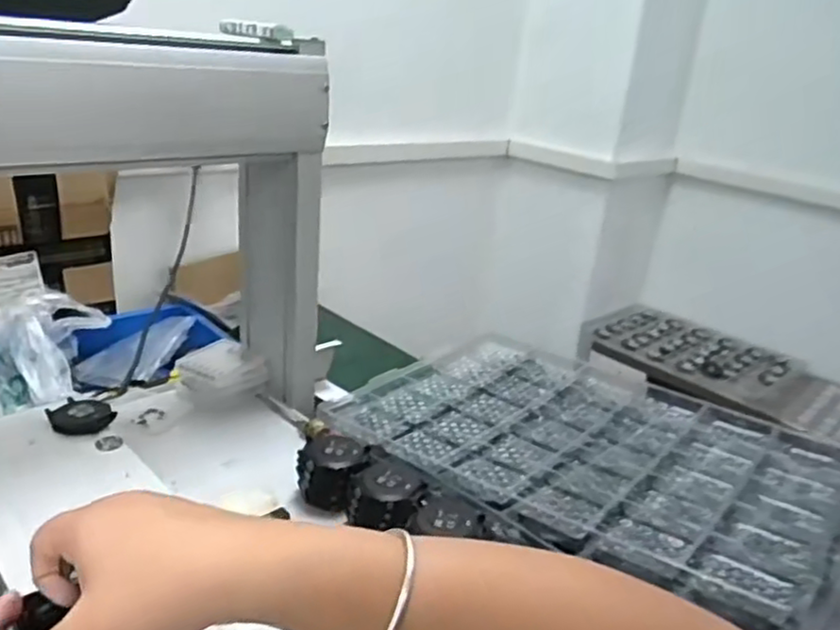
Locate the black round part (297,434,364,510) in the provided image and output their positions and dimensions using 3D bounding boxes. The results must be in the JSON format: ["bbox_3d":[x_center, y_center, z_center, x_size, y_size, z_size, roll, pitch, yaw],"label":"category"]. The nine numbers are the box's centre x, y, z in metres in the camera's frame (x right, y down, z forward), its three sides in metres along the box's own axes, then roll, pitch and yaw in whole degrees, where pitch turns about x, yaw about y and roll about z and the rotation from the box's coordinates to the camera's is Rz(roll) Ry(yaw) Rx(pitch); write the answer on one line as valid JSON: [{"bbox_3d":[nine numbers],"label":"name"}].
[{"bbox_3d":[-0.074,0.129,0.554,0.047,0.049,0.047,5,22,-2],"label":"black round part"}]

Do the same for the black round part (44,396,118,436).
[{"bbox_3d":[-0.304,0.090,0.607,0.052,0.011,0.052,5,22,-2],"label":"black round part"}]

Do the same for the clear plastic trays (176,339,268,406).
[{"bbox_3d":[-0.202,0.061,0.702,0.069,0.038,0.077,23,28,36],"label":"clear plastic trays"}]

